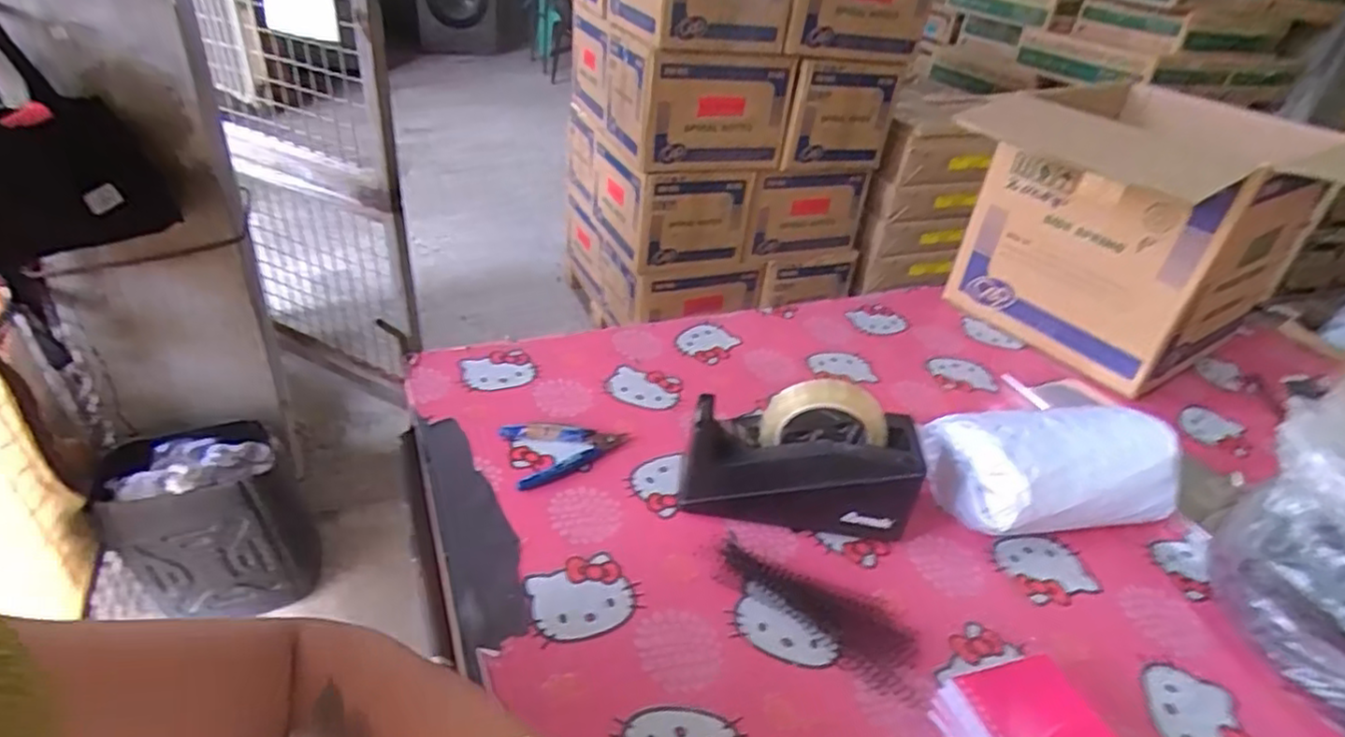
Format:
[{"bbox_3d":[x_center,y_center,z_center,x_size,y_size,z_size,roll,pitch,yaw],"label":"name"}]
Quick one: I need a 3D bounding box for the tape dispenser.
[{"bbox_3d":[0.111,0.075,0.611,0.196,0.124,0.073,8,34,1],"label":"tape dispenser"}]

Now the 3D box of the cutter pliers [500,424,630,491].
[{"bbox_3d":[-0.099,0.072,0.666,0.113,0.014,0.077,-10,38,-24],"label":"cutter pliers"}]

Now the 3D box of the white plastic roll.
[{"bbox_3d":[0.342,0.093,0.642,0.189,0.109,0.116,-1,35,-12],"label":"white plastic roll"}]

